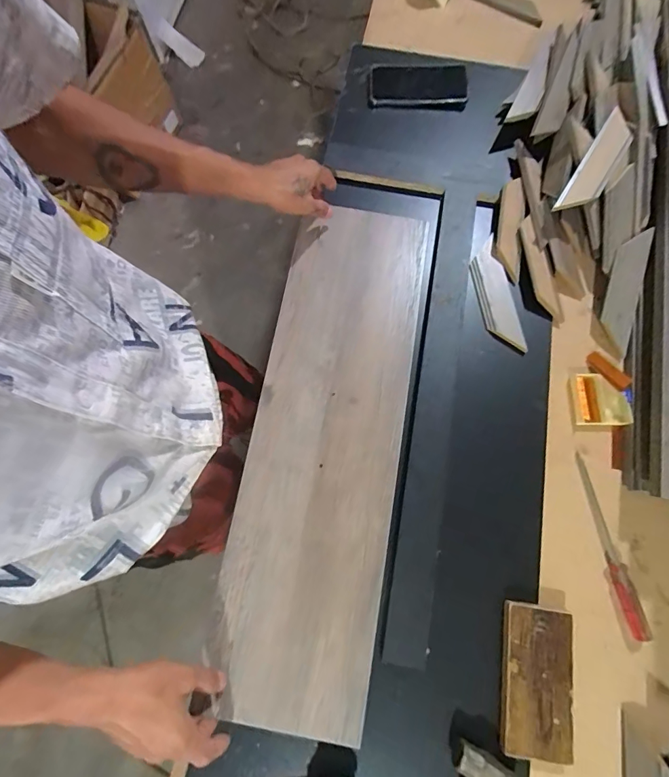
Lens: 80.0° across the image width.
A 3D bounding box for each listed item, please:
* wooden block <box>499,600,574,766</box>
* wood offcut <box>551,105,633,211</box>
[{"bbox_3d":[0.231,0.332,0.456,0.075,0.016,0.150,9,76,4],"label":"wooden block"},{"bbox_3d":[0.367,-0.311,0.556,0.045,0.017,0.147,32,95,9],"label":"wood offcut"}]

